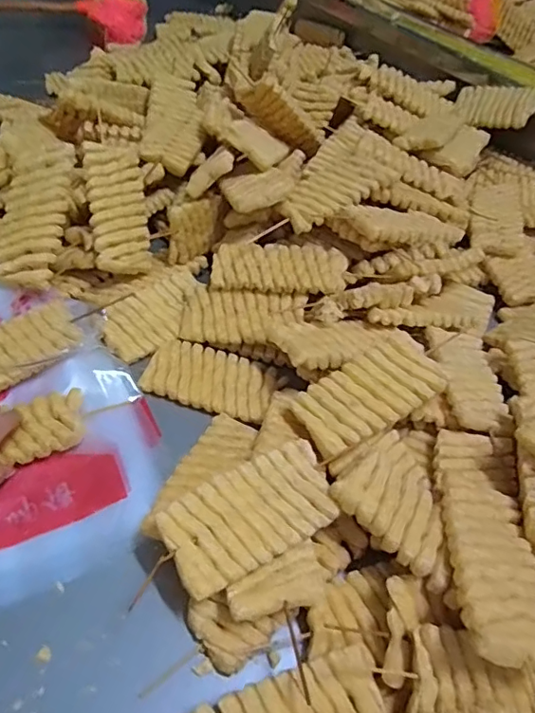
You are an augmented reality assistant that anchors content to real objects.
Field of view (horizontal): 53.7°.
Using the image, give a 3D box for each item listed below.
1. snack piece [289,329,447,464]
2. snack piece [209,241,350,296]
[{"bbox_3d":[0.101,0.036,0.535,0.147,0.013,0.077,-31,67,-10],"label":"snack piece"},{"bbox_3d":[0.014,-0.112,0.657,0.166,0.011,0.077,6,57,11],"label":"snack piece"}]

